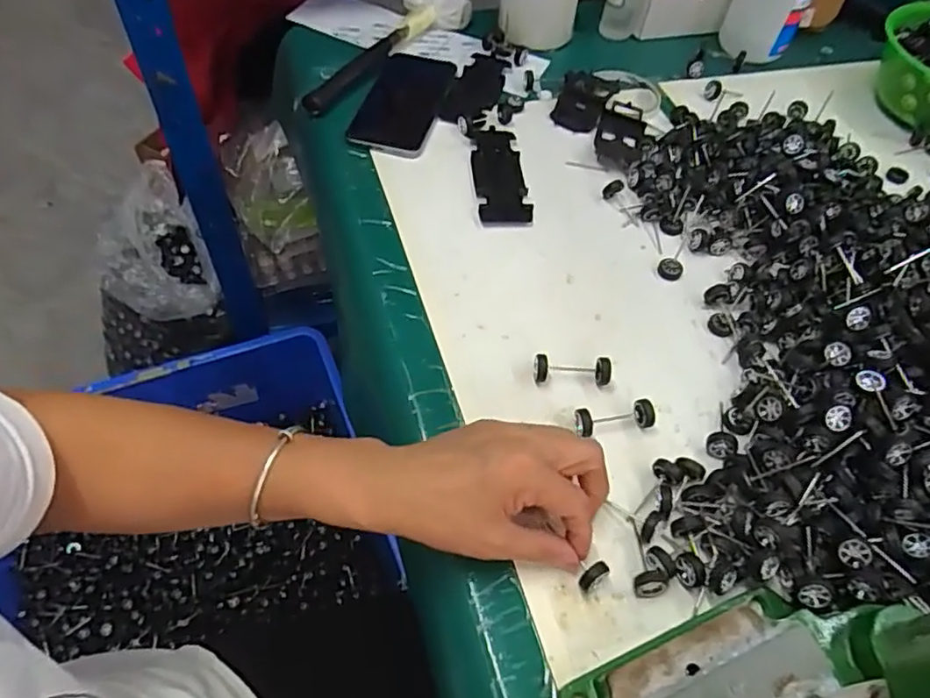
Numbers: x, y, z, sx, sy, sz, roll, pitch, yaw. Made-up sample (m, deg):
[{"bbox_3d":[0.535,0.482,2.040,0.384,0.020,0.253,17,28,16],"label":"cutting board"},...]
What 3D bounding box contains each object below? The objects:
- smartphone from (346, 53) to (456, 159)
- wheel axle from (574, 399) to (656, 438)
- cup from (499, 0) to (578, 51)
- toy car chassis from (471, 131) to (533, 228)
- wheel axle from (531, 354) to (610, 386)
[{"bbox_3d":[-0.062,-0.259,0.630,0.076,0.011,0.169,12,55,4],"label":"smartphone"},{"bbox_3d":[0.103,0.048,0.428,0.057,0.018,0.016,-5,55,-8],"label":"wheel axle"},{"bbox_3d":[0.086,-0.406,0.709,0.088,0.072,0.086,9,54,1],"label":"cup"},{"bbox_3d":[0.031,-0.162,0.573,0.046,0.008,0.126,-2,55,-6],"label":"toy car chassis"},{"bbox_3d":[0.078,0.016,0.449,0.056,0.018,0.017,1,55,-4],"label":"wheel axle"}]

